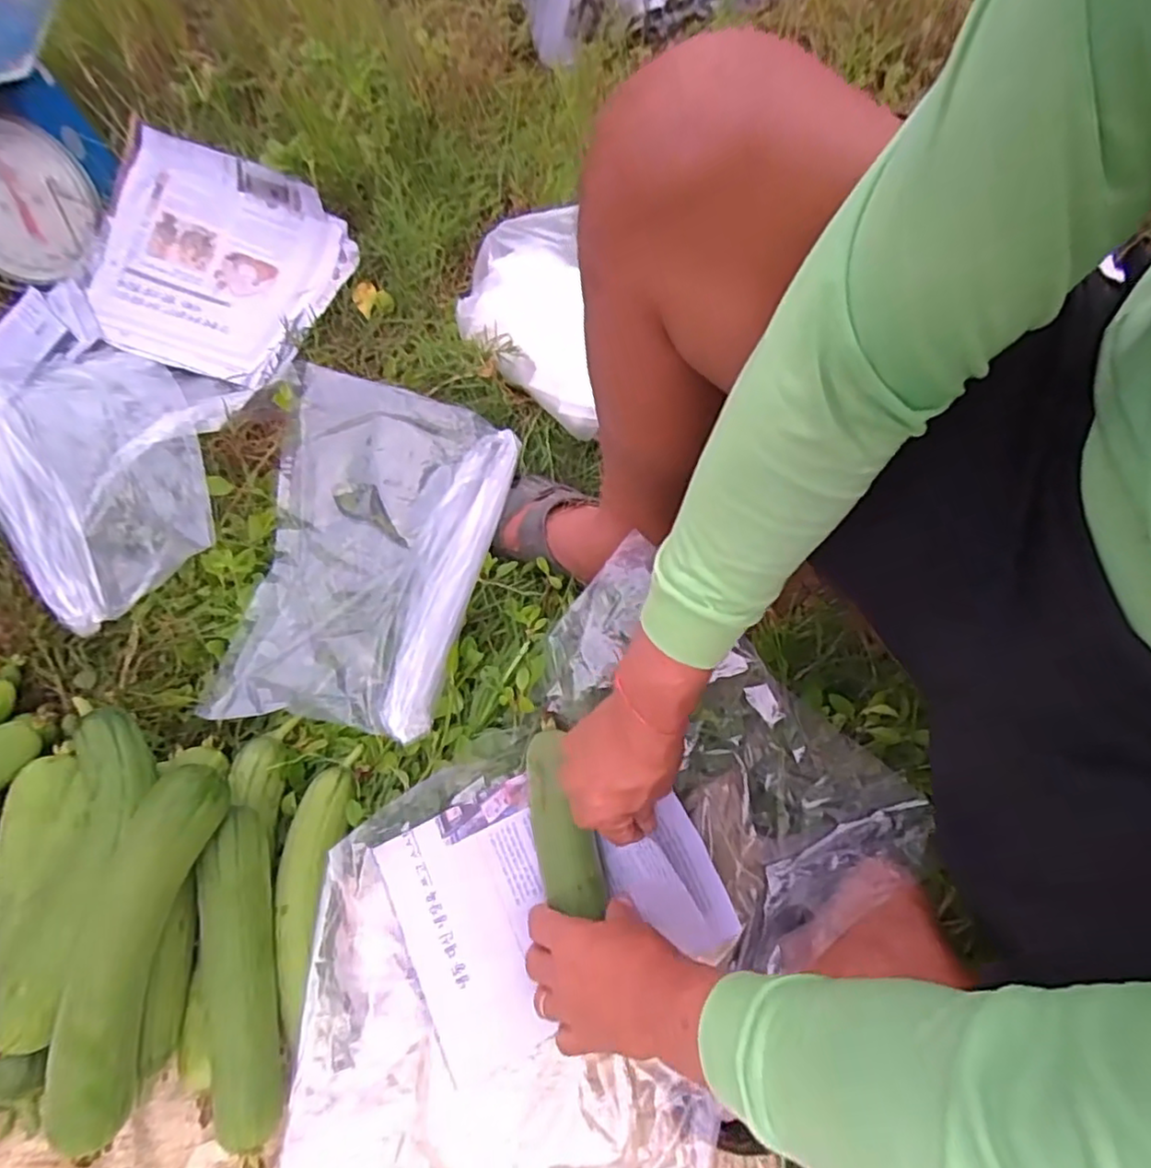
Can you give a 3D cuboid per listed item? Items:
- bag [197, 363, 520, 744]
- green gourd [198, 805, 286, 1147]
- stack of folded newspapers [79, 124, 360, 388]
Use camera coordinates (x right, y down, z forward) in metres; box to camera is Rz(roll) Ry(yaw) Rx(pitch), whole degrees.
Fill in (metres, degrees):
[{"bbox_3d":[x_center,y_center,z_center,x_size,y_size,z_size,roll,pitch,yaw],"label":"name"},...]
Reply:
[{"bbox_3d":[-0.213,-0.037,0.653,0.236,0.083,0.351,10,67,8],"label":"bag"},{"bbox_3d":[-0.264,0.303,0.511,0.049,0.062,0.234,-12,66,-2],"label":"green gourd"},{"bbox_3d":[-0.496,-0.431,0.866,0.332,0.048,0.290,21,81,1],"label":"stack of folded newspapers"}]

